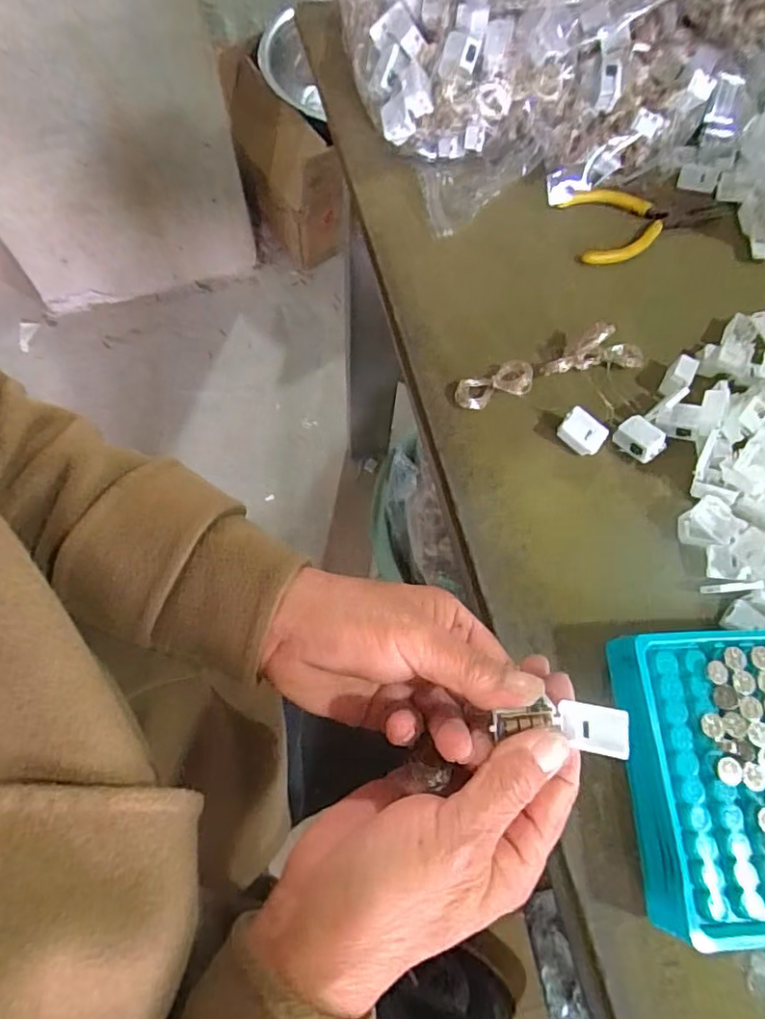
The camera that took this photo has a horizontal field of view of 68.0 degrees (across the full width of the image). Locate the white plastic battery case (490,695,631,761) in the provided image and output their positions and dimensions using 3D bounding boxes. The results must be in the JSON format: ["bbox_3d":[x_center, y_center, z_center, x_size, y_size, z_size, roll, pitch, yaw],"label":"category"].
[{"bbox_3d":[0.073,0.089,0.233,0.053,0.012,0.019,0,69,13],"label":"white plastic battery case"}]

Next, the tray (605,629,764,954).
[{"bbox_3d":[0.170,0.129,0.277,0.095,0.036,0.131,-1,70,-3],"label":"tray"}]

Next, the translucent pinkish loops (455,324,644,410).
[{"bbox_3d":[0.107,-0.091,0.356,0.124,0.031,0.024,-16,71,-8],"label":"translucent pinkish loops"}]

